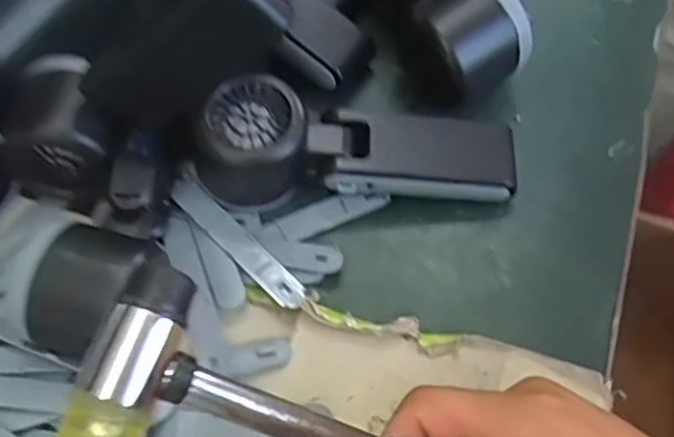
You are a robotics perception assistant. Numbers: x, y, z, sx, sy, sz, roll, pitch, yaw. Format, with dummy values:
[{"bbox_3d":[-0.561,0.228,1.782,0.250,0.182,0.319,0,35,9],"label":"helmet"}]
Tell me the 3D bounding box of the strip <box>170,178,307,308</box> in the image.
[{"bbox_3d":[-0.052,0.012,0.343,0.016,0.004,0.093,-40,68,-22],"label":"strip"}]

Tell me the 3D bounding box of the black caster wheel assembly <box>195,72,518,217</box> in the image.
[{"bbox_3d":[0.010,-0.036,0.344,0.164,0.044,0.053,-1,66,-4],"label":"black caster wheel assembly"}]

